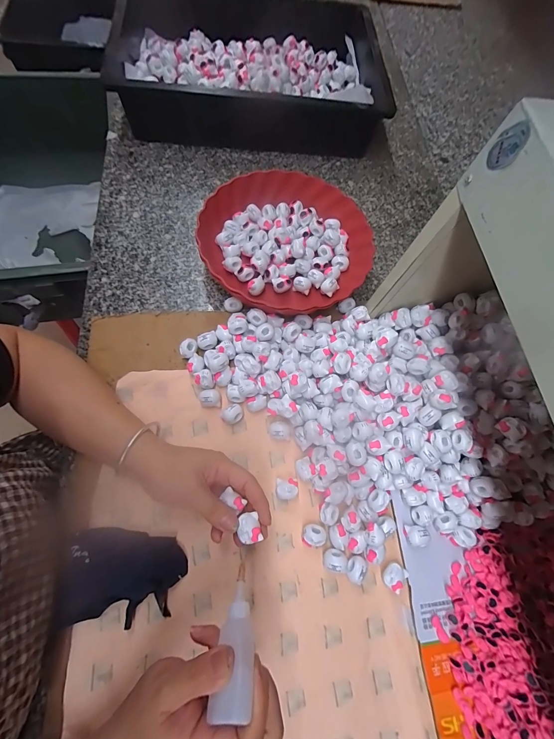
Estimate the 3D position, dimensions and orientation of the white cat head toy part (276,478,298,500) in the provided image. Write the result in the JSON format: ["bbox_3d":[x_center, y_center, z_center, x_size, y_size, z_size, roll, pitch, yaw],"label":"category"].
[{"bbox_3d":[0.011,0.135,0.349,0.024,0.014,0.021,0,68,-5],"label":"white cat head toy part"}]

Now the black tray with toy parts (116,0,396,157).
[{"bbox_3d":[-0.034,-0.552,0.560,0.438,0.130,0.326,-2,68,-5],"label":"black tray with toy parts"}]

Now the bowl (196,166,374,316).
[{"bbox_3d":[0.014,-0.193,0.447,0.234,0.053,0.231,2,68,-4],"label":"bowl"}]

